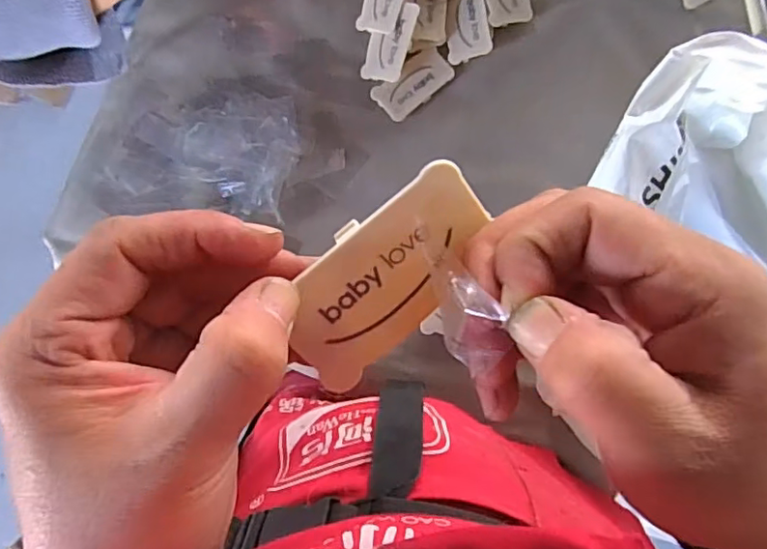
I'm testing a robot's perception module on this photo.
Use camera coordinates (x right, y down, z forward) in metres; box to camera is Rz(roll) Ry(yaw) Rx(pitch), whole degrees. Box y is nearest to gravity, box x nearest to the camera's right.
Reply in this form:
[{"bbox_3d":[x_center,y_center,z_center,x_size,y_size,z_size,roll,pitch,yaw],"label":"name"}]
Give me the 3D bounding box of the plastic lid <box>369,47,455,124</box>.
[{"bbox_3d":[0.029,-0.182,0.558,0.073,0.007,0.041,-35,84,1],"label":"plastic lid"}]

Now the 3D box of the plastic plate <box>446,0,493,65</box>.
[{"bbox_3d":[0.079,-0.237,0.553,0.040,0.009,0.067,-8,86,4],"label":"plastic plate"}]

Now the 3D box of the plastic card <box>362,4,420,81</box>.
[{"bbox_3d":[0.006,-0.221,0.555,0.039,0.005,0.073,19,99,20],"label":"plastic card"}]

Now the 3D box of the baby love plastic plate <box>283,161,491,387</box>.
[{"bbox_3d":[0.001,0.001,0.181,0.073,0.004,0.038,-44,119,6],"label":"baby love plastic plate"}]

